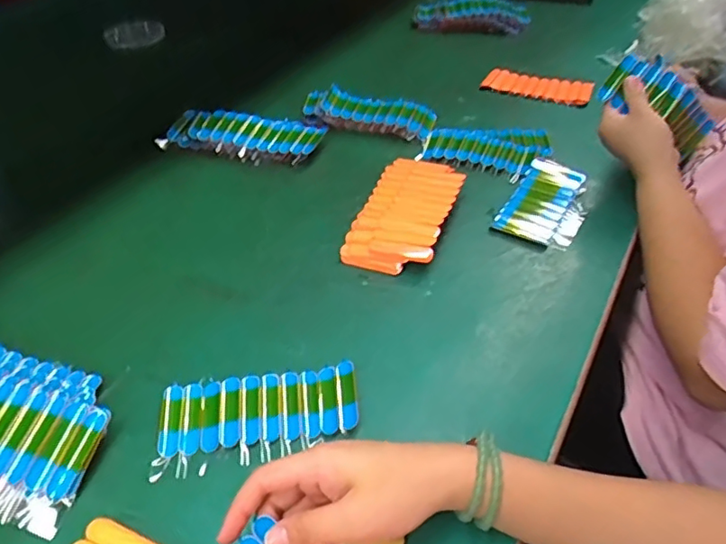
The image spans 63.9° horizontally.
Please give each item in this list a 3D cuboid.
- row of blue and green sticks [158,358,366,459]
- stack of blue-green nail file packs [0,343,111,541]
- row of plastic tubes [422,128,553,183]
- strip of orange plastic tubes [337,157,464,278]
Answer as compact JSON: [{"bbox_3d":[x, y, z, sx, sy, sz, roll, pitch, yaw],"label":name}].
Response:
[{"bbox_3d":[-0.079,0.104,0.449,0.149,0.008,0.063,-8,42,-4],"label":"row of blue and green sticks"},{"bbox_3d":[-0.275,0.106,0.431,0.178,0.032,0.116,12,45,13],"label":"stack of blue-green nail file packs"},{"bbox_3d":[0.156,-0.160,0.730,0.150,0.013,0.102,11,44,12],"label":"row of plastic tubes"},{"bbox_3d":[0.049,-0.069,0.615,0.089,0.032,0.175,14,45,15],"label":"strip of orange plastic tubes"}]

